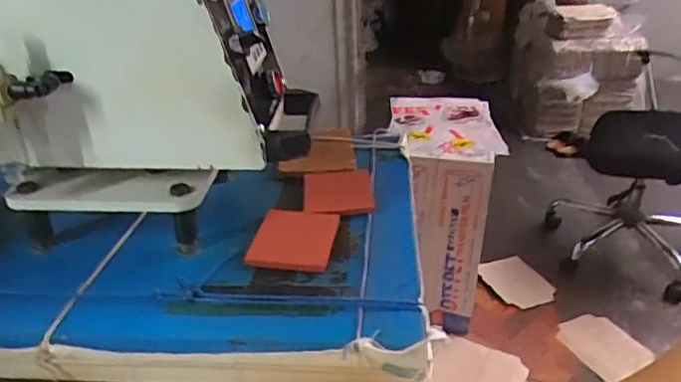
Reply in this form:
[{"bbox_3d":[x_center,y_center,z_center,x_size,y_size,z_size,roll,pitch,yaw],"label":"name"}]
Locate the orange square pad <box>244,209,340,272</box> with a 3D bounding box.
[{"bbox_3d":[-0.046,0.045,0.578,0.077,0.012,0.094,3,29,8],"label":"orange square pad"}]

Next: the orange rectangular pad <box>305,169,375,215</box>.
[{"bbox_3d":[-0.002,-0.003,0.655,0.076,0.007,0.099,-2,29,-1],"label":"orange rectangular pad"}]

